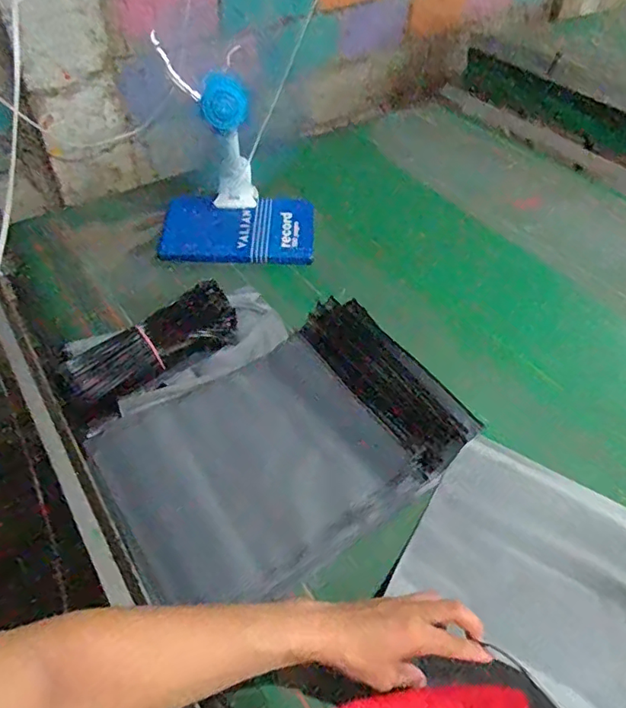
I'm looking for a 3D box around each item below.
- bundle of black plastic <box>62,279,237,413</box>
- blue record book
[{"bbox_3d":[-0.225,-0.009,0.803,0.235,0.084,0.105,-32,56,-27],"label":"bundle of black plastic"},{"bbox_3d":[-0.140,-0.240,1.014,0.287,0.034,0.147,1,66,-15],"label":"blue record book"}]

